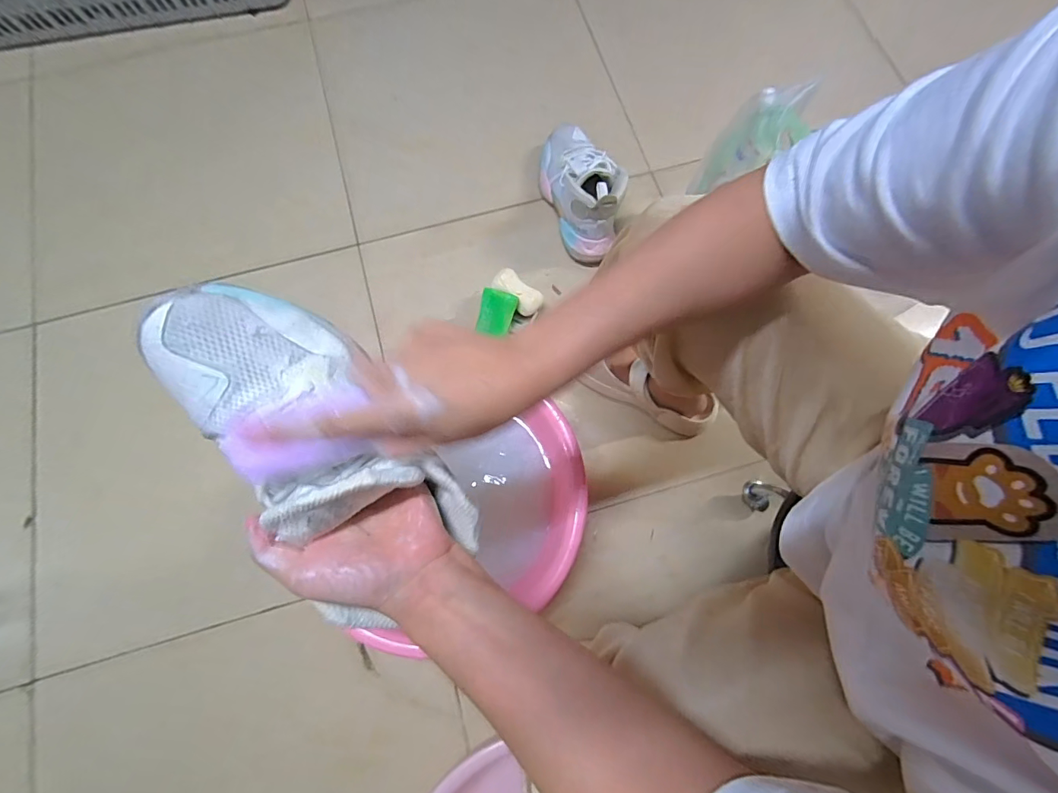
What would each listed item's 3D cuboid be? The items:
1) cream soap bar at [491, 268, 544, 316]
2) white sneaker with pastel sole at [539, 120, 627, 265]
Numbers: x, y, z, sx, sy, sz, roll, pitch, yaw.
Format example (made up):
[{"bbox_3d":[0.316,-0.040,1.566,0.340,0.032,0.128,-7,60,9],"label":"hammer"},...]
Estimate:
[{"bbox_3d":[-0.021,-0.180,0.783,0.090,0.029,0.042,41,78,11],"label":"cream soap bar"},{"bbox_3d":[0.094,-0.387,0.841,0.108,0.146,0.275,-17,74,-4],"label":"white sneaker with pastel sole"}]

